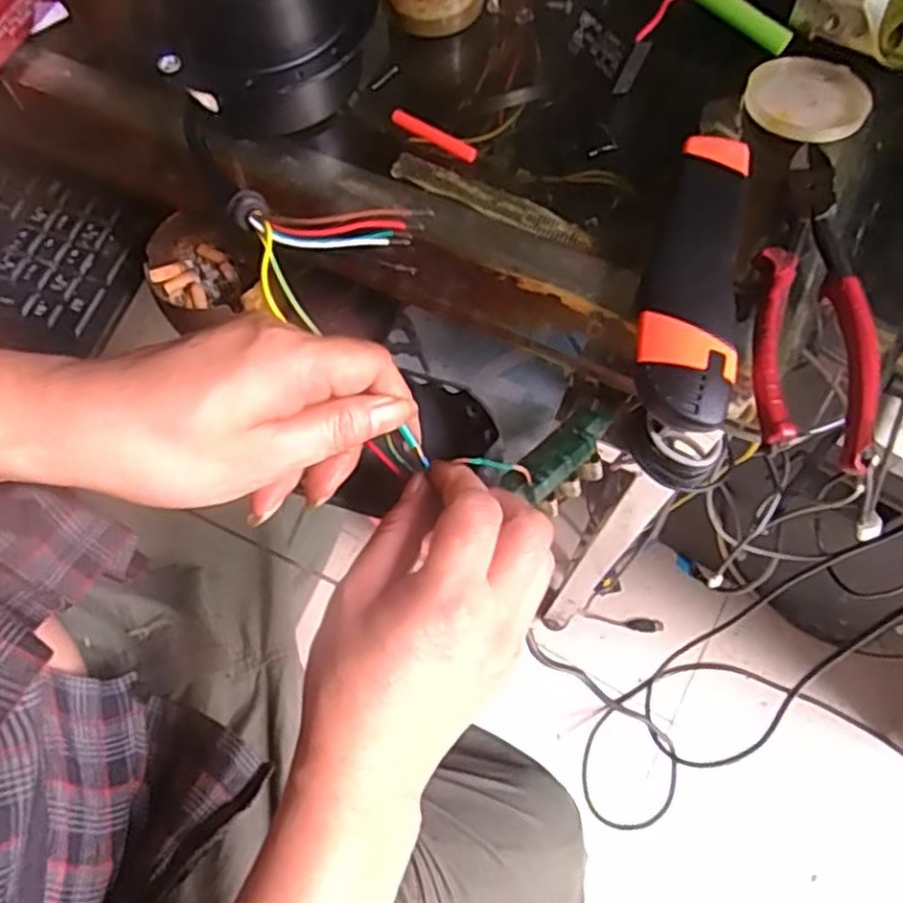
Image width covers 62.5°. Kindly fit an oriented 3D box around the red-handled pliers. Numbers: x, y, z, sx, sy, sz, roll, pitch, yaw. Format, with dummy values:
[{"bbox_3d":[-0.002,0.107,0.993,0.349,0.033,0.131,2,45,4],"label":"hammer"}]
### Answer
[{"bbox_3d":[0.152,-0.068,0.310,0.044,0.018,0.158,13,69,6],"label":"red-handled pliers"}]

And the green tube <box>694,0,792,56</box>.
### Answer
[{"bbox_3d":[0.134,-0.216,0.362,0.068,0.010,0.010,33,72,-2],"label":"green tube"}]

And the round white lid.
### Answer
[{"bbox_3d":[0.169,-0.166,0.350,0.060,0.010,0.060,0,68,1],"label":"round white lid"}]

